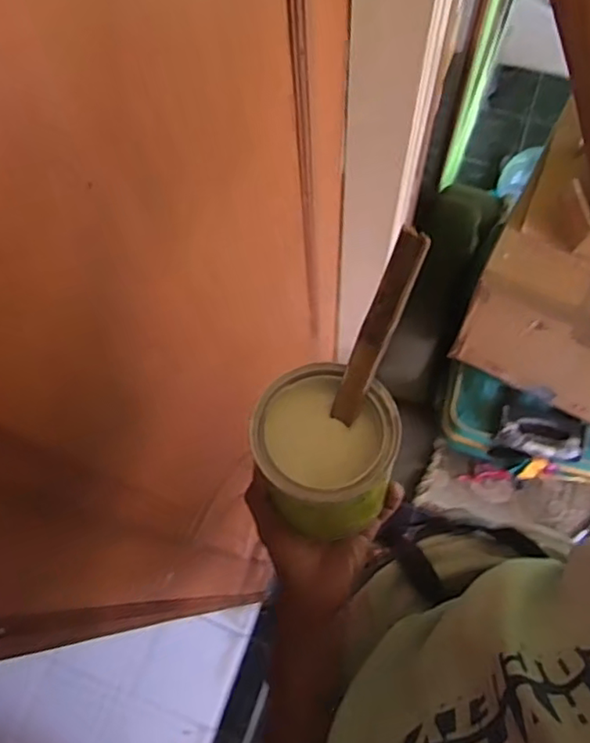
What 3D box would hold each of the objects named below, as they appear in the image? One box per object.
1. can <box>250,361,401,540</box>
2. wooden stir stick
[{"bbox_3d":[0.026,0.064,0.474,0.102,0.108,0.108,-1,71,2],"label":"can"},{"bbox_3d":[0.057,-0.026,0.421,0.021,0.005,0.149,24,118,10],"label":"wooden stir stick"}]

